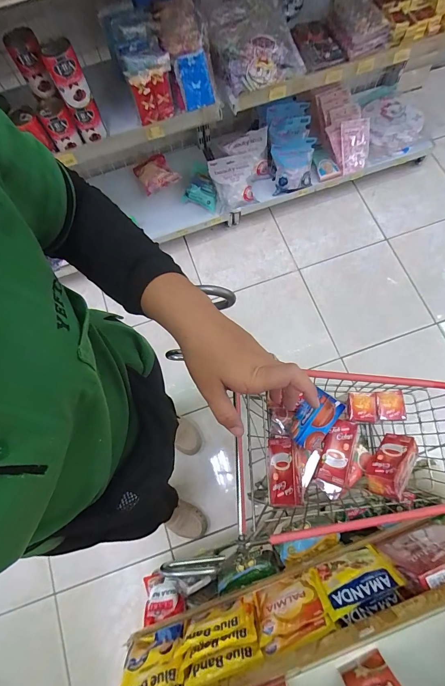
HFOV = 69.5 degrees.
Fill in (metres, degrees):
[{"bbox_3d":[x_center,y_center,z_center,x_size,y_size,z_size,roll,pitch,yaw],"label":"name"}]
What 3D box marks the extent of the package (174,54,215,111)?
[{"bbox_3d":[-0.079,-0.717,0.887,0.085,0.116,0.039,3,51,25],"label":"package"}]

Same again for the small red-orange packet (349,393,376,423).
[{"bbox_3d":[0.304,0.139,0.698,0.050,0.025,0.062,7,73,3],"label":"small red-orange packet"}]

